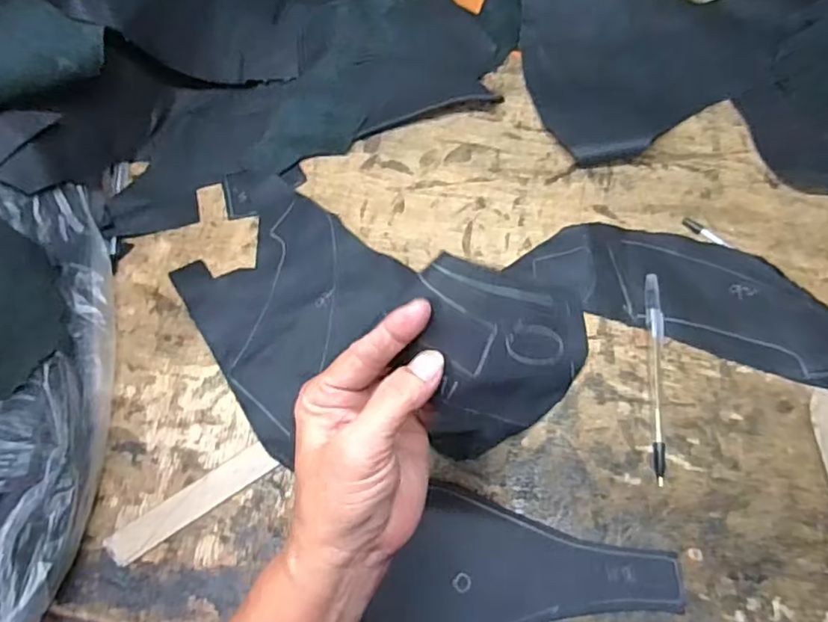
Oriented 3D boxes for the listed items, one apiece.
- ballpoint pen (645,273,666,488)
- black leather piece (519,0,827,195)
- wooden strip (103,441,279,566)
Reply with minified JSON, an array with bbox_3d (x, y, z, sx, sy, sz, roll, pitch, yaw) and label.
[{"bbox_3d":[0.177,0.045,0.439,0.013,0.010,0.156,6,65,4],"label":"ballpoint pen"},{"bbox_3d":[0.265,-0.228,0.543,0.407,0.051,0.227,6,65,5],"label":"black leather piece"},{"bbox_3d":[-0.152,0.131,0.413,0.117,0.004,0.024,-33,68,-13],"label":"wooden strip"}]

